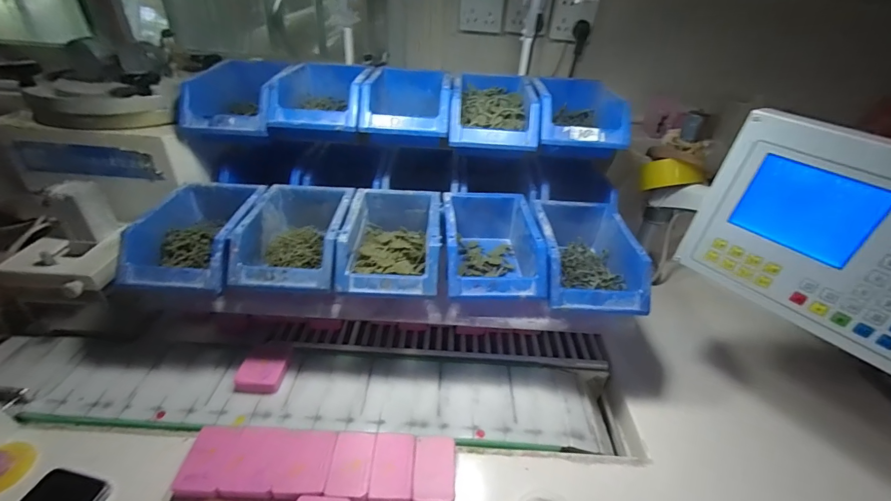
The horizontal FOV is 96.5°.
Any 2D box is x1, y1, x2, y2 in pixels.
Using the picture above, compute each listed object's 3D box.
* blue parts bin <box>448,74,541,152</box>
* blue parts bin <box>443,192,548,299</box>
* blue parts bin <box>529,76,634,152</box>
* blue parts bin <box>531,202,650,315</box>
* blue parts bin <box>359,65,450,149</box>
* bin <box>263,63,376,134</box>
[{"bbox_3d":[0.073,-0.220,0.620,0.123,0.076,0.181,4,35,1],"label":"blue parts bin"},{"bbox_3d":[0.060,-0.007,0.546,0.119,0.079,0.176,1,35,-4],"label":"blue parts bin"},{"bbox_3d":[0.192,-0.208,0.606,0.123,0.071,0.170,3,35,-2],"label":"blue parts bin"},{"bbox_3d":[0.184,0.008,0.534,0.121,0.070,0.176,3,35,-1],"label":"blue parts bin"},{"bbox_3d":[-0.055,-0.224,0.598,0.122,0.066,0.175,3,35,0],"label":"blue parts bin"},{"bbox_3d":[-0.186,-0.235,0.610,0.128,0.066,0.193,2,35,-2],"label":"bin"}]

